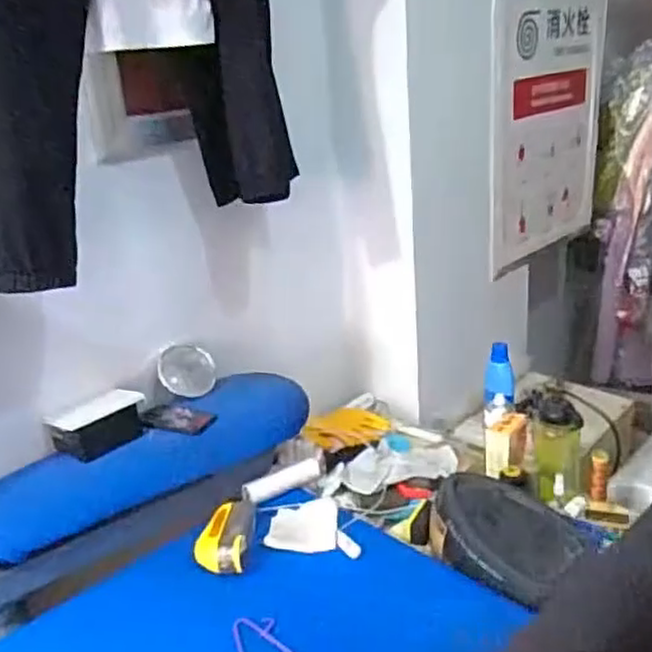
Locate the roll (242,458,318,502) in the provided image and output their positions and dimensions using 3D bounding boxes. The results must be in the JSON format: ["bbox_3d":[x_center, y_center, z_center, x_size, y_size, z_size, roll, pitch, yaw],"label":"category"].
[{"bbox_3d":[-0.092,0.317,1.426,0.172,0.037,0.039,-19,26,-32],"label":"roll"}]

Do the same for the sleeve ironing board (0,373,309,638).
[{"bbox_3d":[-0.356,0.300,1.282,0.741,0.214,0.122,-23,28,-39],"label":"sleeve ironing board"}]

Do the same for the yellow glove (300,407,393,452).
[{"bbox_3d":[0.052,0.254,1.724,0.210,0.066,0.084,-6,22,-4],"label":"yellow glove"}]

